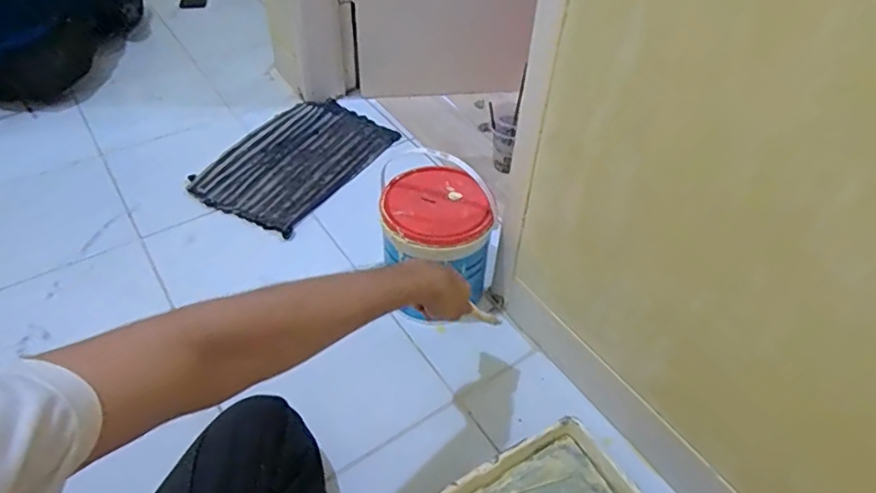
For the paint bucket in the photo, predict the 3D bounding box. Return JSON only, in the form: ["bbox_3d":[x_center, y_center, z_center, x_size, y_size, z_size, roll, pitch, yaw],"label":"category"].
[{"bbox_3d":[-0.008,-0.002,0.945,0.171,0.197,0.168,2,45,-2],"label":"paint bucket"}]

